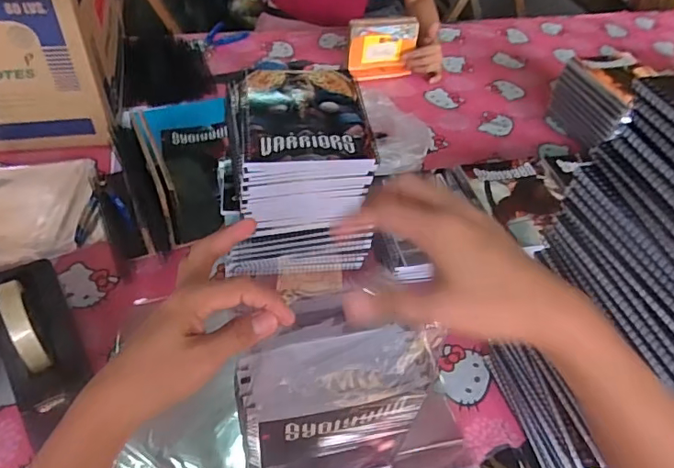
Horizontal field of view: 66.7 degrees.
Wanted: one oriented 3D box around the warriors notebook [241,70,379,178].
[{"bbox_3d":[-0.039,-0.144,0.632,0.151,0.019,0.190,-2,47,-8],"label":"warriors notebook"}]

